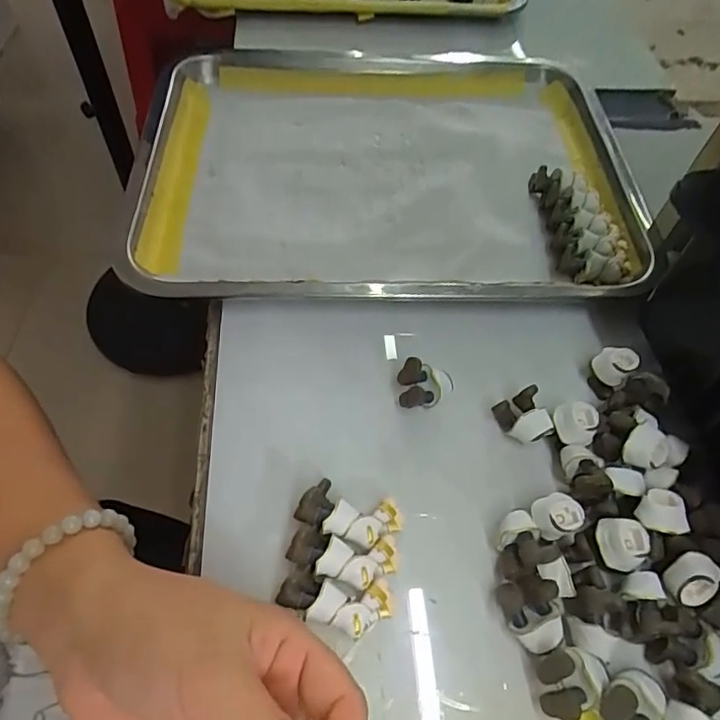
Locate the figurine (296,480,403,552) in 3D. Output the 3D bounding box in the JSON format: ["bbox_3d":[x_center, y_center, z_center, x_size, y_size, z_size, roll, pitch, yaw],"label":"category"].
[{"bbox_3d":[-0.004,0.073,0.251,0.051,0.016,0.028,15,59,-8],"label":"figurine"}]

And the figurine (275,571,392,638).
[{"bbox_3d":[-0.010,0.106,0.231,0.050,0.017,0.022,16,59,-10],"label":"figurine"}]

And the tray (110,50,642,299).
[{"bbox_3d":[0.015,-0.154,0.401,0.339,0.030,0.282,-1,53,-2],"label":"tray"}]

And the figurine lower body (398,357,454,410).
[{"bbox_3d":[0.036,0.013,0.288,0.029,0.019,0.022,-5,58,-5],"label":"figurine lower body"}]

